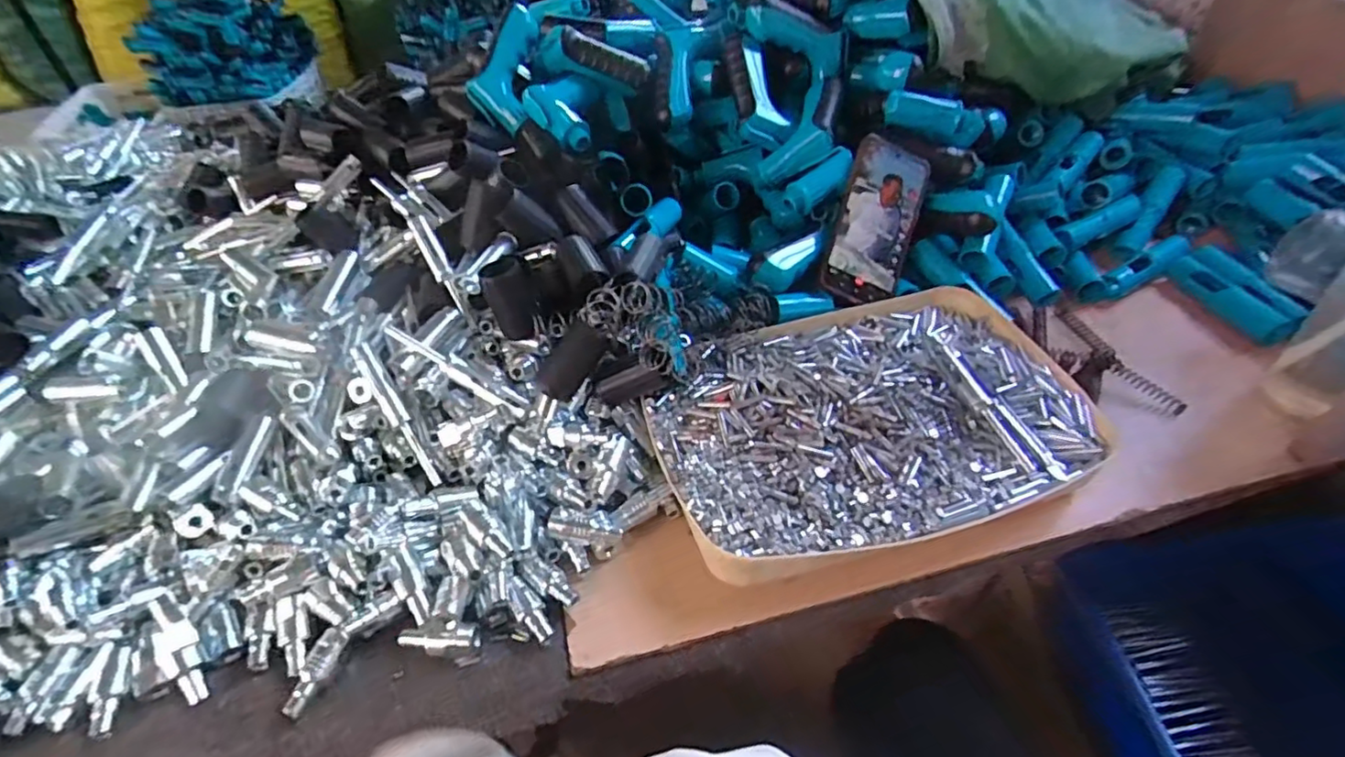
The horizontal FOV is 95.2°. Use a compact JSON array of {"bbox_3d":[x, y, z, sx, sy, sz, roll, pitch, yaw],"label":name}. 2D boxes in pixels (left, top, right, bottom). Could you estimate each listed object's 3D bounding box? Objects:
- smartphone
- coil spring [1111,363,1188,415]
[{"bbox_3d":[0.200,-0.154,0.602,0.082,0.014,0.168,20,82,-11],"label":"smartphone"},{"bbox_3d":[0.432,0.008,0.558,0.071,0.016,0.012,36,55,6],"label":"coil spring"}]

